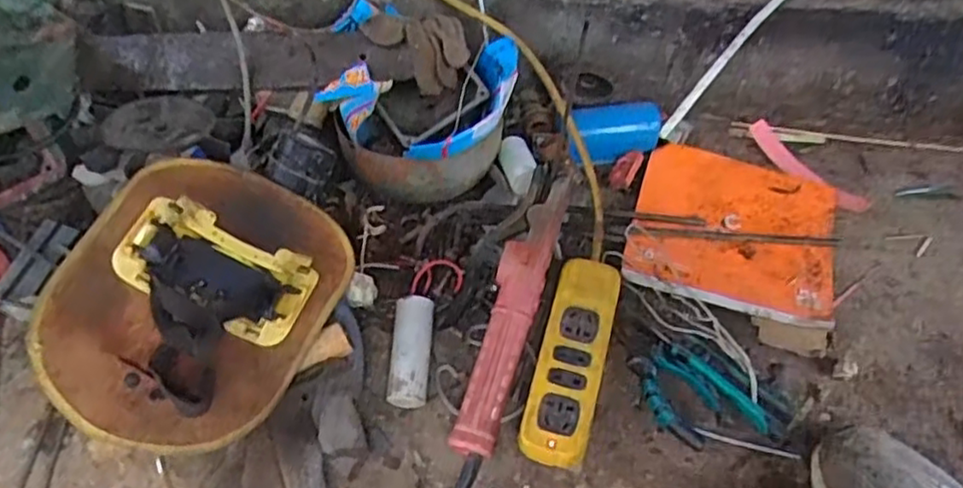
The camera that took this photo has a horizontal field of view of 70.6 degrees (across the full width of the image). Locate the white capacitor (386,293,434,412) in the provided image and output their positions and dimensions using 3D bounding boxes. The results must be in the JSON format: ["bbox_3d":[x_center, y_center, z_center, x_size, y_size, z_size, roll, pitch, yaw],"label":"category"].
[{"bbox_3d":[-0.063,0.098,0.616,0.035,0.038,0.097,2,53,0],"label":"white capacitor"}]

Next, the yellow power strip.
[{"bbox_3d":[0.080,0.105,0.608,0.056,0.051,0.185,13,54,9],"label":"yellow power strip"}]

